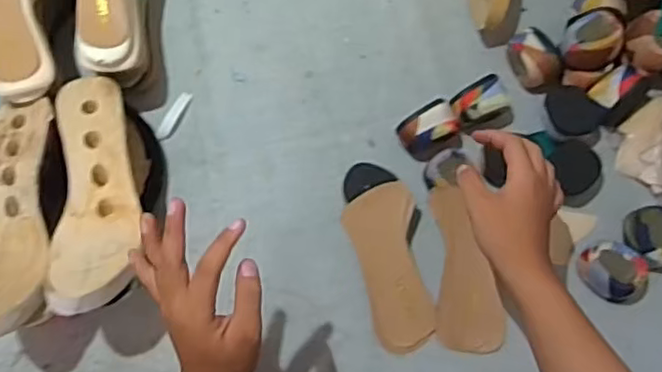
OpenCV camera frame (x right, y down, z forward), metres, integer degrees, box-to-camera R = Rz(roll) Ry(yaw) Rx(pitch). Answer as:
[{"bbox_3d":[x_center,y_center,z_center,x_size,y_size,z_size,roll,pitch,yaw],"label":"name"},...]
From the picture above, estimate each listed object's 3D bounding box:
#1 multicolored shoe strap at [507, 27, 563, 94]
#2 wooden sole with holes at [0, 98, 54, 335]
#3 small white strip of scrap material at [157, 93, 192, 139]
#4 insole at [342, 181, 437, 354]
[{"bbox_3d":[0.226,-0.139,0.707,0.041,0.045,0.068,-29,74,-9],"label":"multicolored shoe strap"},{"bbox_3d":[-0.299,0.023,0.582,0.079,0.044,0.223,-9,72,-3],"label":"wooden sole with holes"},{"bbox_3d":[-0.177,-0.079,0.719,0.015,0.008,0.063,22,73,7],"label":"small white strip of scrap material"},{"bbox_3d":[0.062,0.083,0.645,0.066,0.010,0.162,-12,86,-4],"label":"insole"}]

